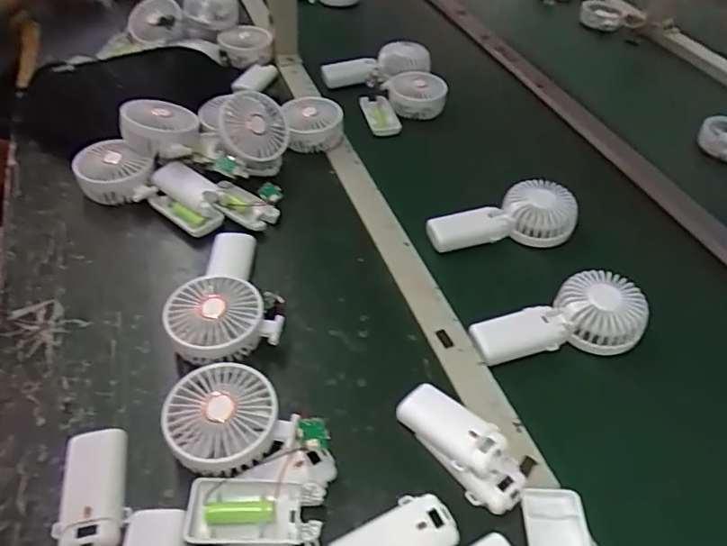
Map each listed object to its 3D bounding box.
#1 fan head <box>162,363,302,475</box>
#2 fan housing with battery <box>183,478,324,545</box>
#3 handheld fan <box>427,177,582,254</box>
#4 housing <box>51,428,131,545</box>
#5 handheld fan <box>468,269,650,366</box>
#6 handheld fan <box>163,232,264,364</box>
[{"bbox_3d":[-0.112,0.121,0.440,0.084,0.042,0.092,3,46,-3],"label":"fan head"},{"bbox_3d":[-0.080,0.177,0.400,0.095,0.023,0.043,2,46,-4],"label":"fan housing with battery"},{"bbox_3d":[0.167,-0.064,0.668,0.183,0.043,0.082,-12,48,-2],"label":"handheld fan"},{"bbox_3d":[-0.207,0.165,0.417,0.050,0.018,0.094,-11,48,-15],"label":"housing"},{"bbox_3d":[0.197,0.051,0.559,0.180,0.037,0.082,-15,49,-3],"label":"handheld fan"},{"bbox_3d":[-0.141,0.023,0.543,0.086,0.051,0.167,3,33,-5],"label":"handheld fan"}]

